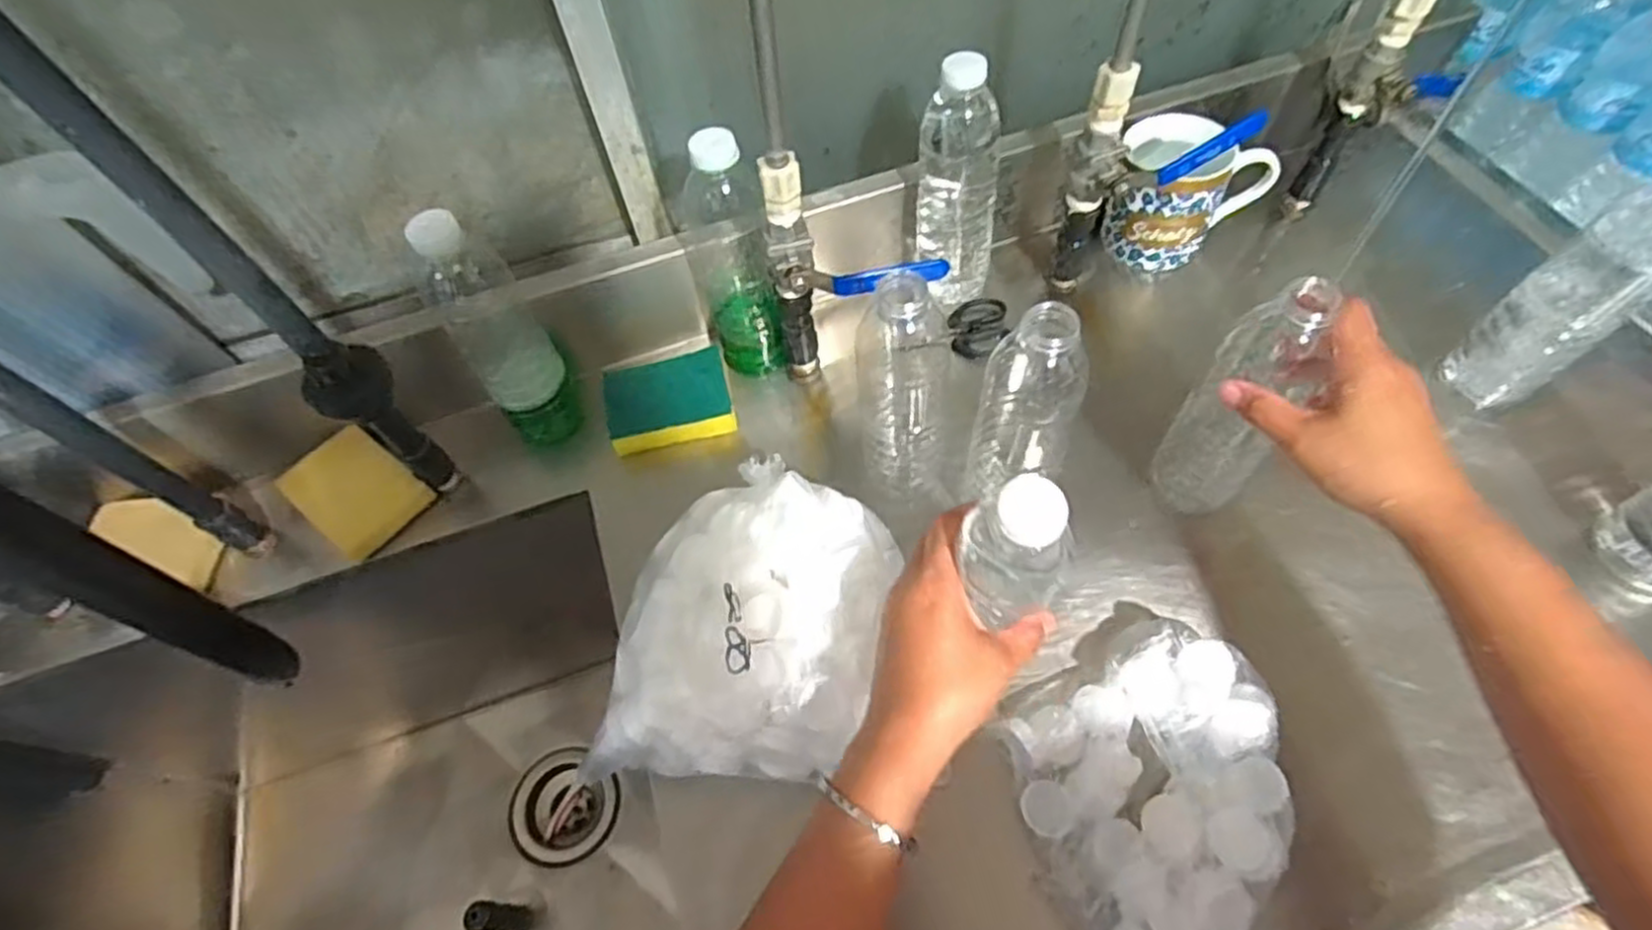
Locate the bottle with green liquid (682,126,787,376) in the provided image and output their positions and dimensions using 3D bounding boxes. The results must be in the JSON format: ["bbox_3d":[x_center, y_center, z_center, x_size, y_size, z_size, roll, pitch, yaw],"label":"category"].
[{"bbox_3d":[-0.074,-0.157,0.591,0.060,0.213,0.067,-20,59,-8],"label":"bottle with green liquid"}]

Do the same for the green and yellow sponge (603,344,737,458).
[{"bbox_3d":[-0.128,-0.051,0.625,0.098,0.034,0.067,-15,58,-5],"label":"green and yellow sponge"}]

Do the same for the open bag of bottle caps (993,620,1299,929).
[{"bbox_3d":[0.204,0.190,0.462,0.168,0.034,0.163,-24,60,-10],"label":"open bag of bottle caps"}]

